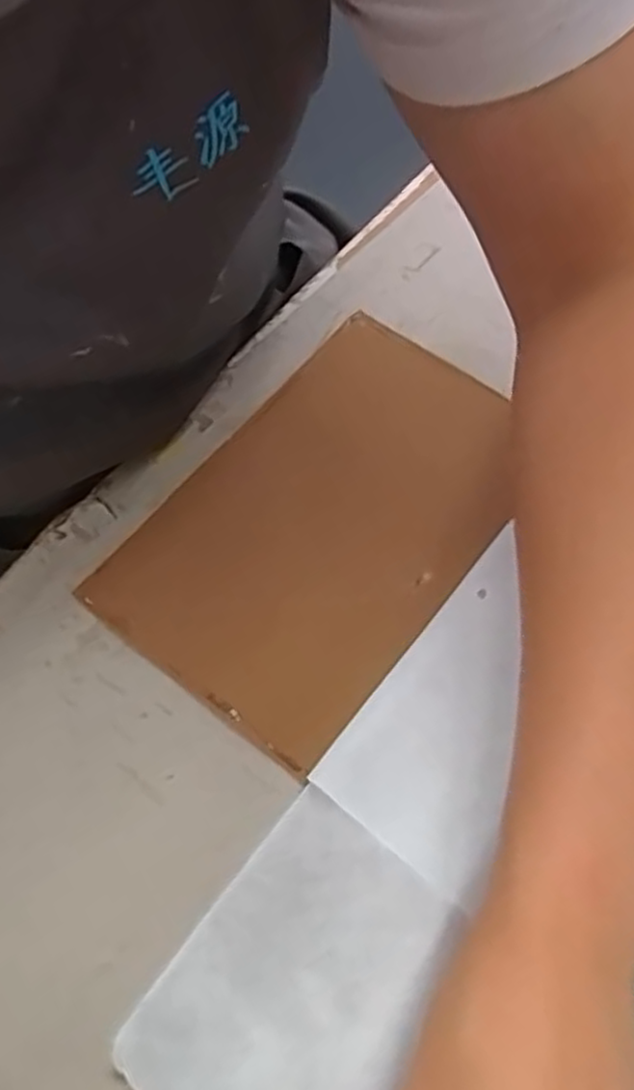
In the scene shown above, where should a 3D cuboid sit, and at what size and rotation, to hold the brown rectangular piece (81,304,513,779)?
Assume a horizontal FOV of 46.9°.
[{"bbox_3d":[0.007,-0.014,0.336,0.126,0.009,0.199,35,69,17],"label":"brown rectangular piece"}]

